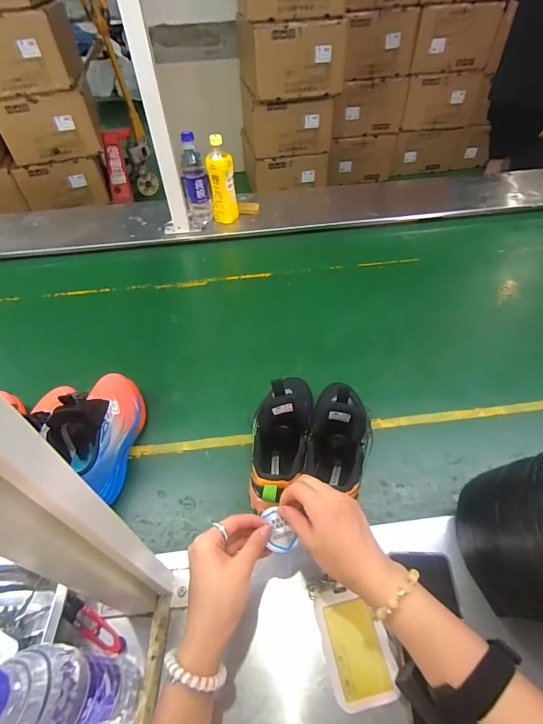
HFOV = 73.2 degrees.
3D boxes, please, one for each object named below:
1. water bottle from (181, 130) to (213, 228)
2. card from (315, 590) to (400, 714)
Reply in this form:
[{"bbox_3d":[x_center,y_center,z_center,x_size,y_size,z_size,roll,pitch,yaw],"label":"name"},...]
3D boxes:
[{"bbox_3d":[-0.204,-0.479,0.984,0.068,0.213,0.067,-9,48,-5],"label":"water bottle"},{"bbox_3d":[0.092,0.305,0.395,0.067,0.005,0.099,-12,54,-3],"label":"card"}]

